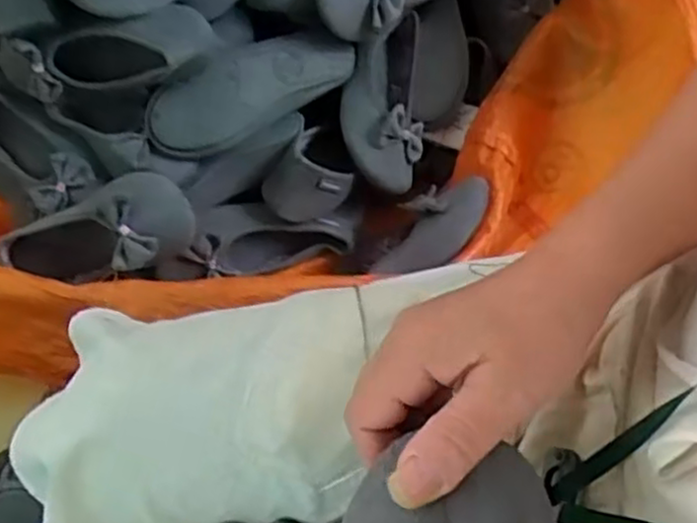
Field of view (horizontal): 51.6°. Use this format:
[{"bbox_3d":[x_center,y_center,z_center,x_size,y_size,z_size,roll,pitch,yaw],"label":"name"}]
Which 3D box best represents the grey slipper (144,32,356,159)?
[{"bbox_3d":[-0.109,-0.192,0.811,0.243,0.048,0.090,-27,102,-11],"label":"grey slipper"}]

